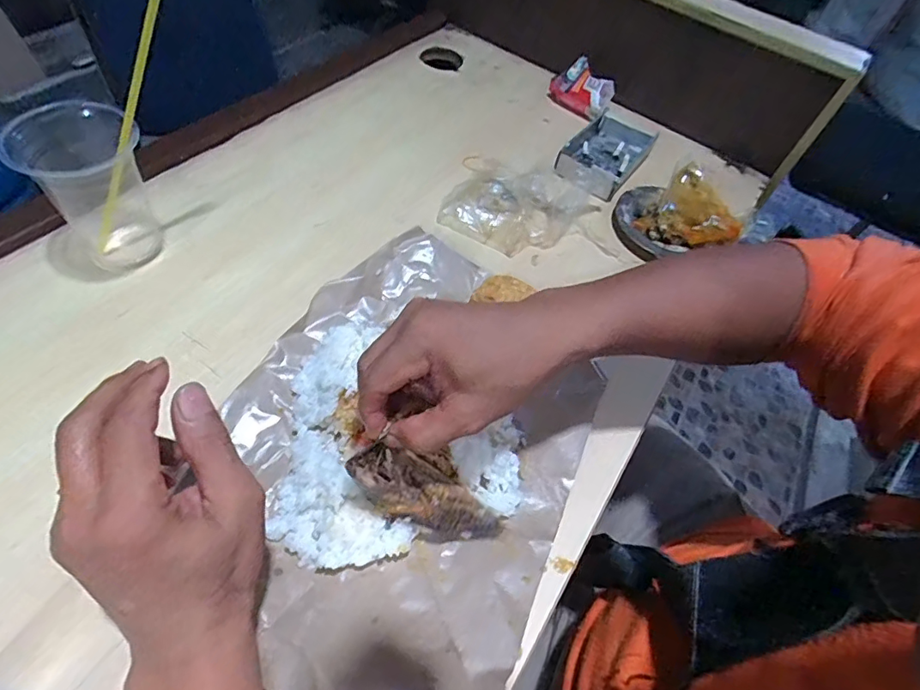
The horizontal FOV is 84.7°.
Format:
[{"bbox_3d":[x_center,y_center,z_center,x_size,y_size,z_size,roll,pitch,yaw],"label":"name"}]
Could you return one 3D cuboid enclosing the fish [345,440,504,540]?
[{"bbox_3d":[-0.022,0.097,0.353,0.118,0.029,0.057,32,51,-22],"label":"fish"}]

